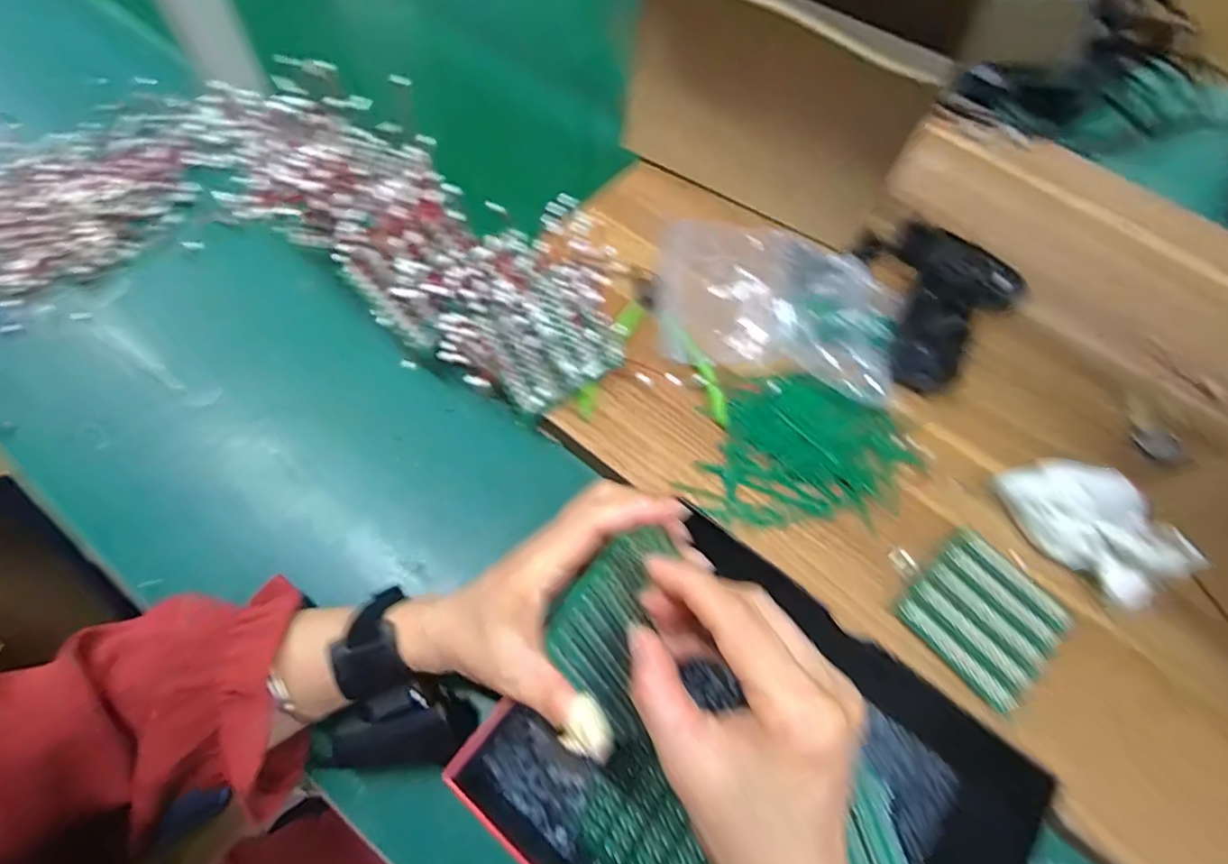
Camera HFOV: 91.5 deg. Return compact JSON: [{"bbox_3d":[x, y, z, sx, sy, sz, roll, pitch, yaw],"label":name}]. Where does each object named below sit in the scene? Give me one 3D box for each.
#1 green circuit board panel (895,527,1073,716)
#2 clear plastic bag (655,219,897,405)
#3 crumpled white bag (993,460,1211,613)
[{"bbox_3d":[0.235,0.116,0.379,0.088,0.005,0.081,-36,68,-20],"label":"green circuit board panel"},{"bbox_3d":[0.127,-0.104,0.463,0.200,0.043,0.157,18,63,4],"label":"clear plastic bag"},{"bbox_3d":[0.322,0.059,0.397,0.067,0.059,0.102,-21,66,-15],"label":"crumpled white bag"}]

